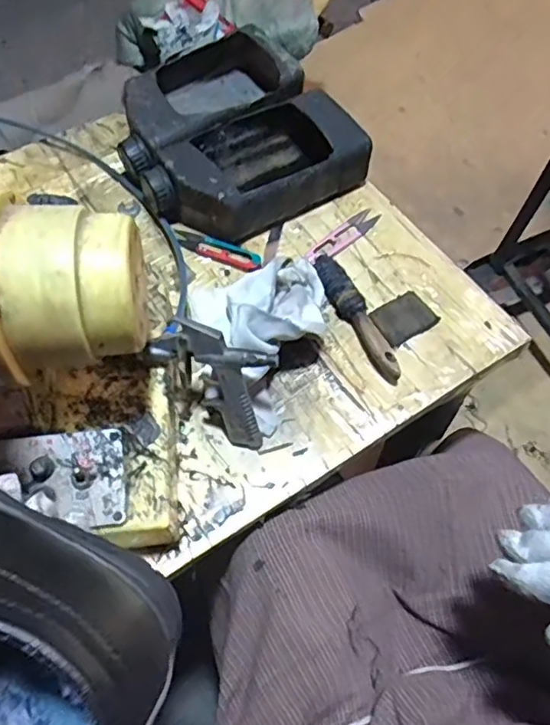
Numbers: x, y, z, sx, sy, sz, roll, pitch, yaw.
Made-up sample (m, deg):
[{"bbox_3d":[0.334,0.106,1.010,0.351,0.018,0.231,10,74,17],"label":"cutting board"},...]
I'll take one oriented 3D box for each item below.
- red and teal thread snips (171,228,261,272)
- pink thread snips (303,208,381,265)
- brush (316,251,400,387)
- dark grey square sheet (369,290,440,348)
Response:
[{"bbox_3d":[-0.061,-0.116,0.599,0.100,0.008,0.024,20,63,9],"label":"red and teal thread snips"},{"bbox_3d":[0.071,-0.134,0.617,0.104,0.007,0.025,-39,70,-20],"label":"pink thread snips"},{"bbox_3d":[0.080,-0.046,0.557,0.030,0.021,0.148,-21,65,-13],"label":"brush"},{"bbox_3d":[0.124,-0.043,0.558,0.057,0.006,0.042,-31,67,-17],"label":"dark grey square sheet"}]

